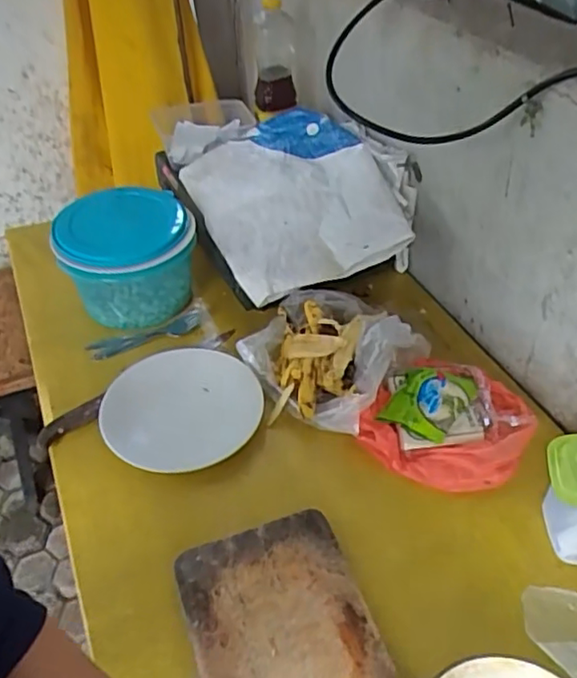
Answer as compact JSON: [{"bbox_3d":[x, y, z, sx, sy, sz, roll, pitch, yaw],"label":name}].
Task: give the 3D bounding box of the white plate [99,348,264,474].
[{"bbox_3d":[-0.134,0.085,0.786,0.193,0.039,0.176,-5,53,7],"label":"white plate"}]

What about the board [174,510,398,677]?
[{"bbox_3d":[0.020,0.327,0.545,0.165,0.019,0.364,-16,45,-14],"label":"board"}]

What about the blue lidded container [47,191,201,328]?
[{"bbox_3d":[-0.236,-0.125,0.945,0.192,0.137,0.182,-6,43,-3],"label":"blue lidded container"}]

